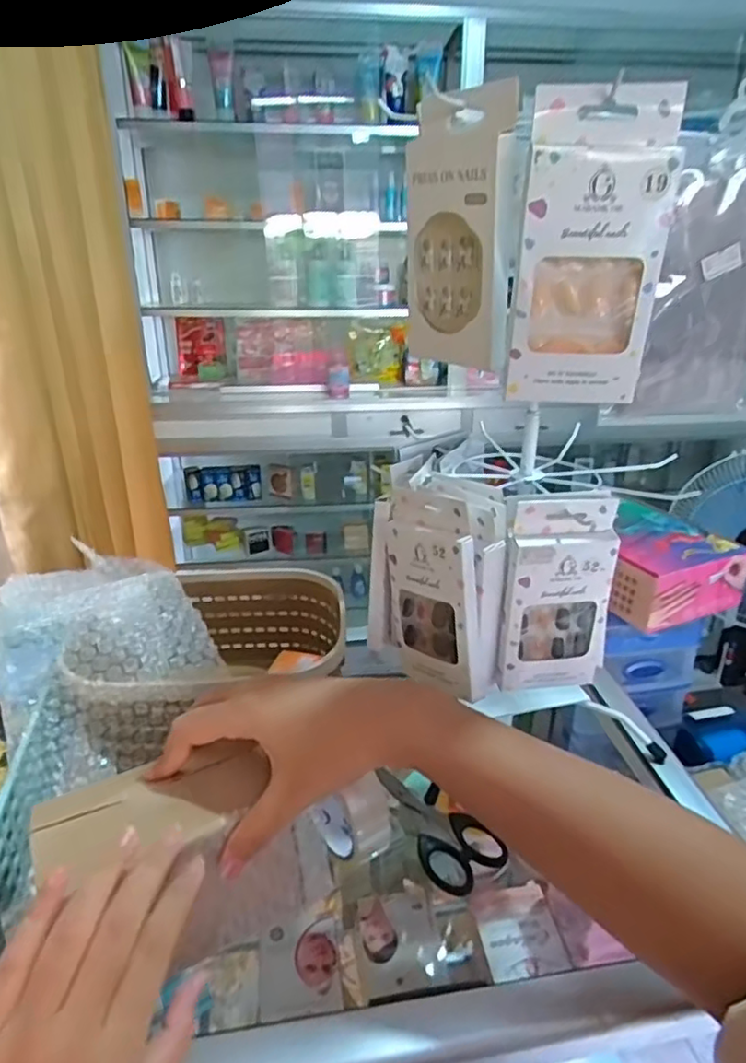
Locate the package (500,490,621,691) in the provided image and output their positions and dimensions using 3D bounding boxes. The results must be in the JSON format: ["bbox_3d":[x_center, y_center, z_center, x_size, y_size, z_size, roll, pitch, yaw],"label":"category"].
[{"bbox_3d":[0.125,0.042,0.434,0.073,0.140,0.028,-2,24,-5],"label":"package"}]

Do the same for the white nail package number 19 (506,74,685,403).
[{"bbox_3d":[0.107,-0.137,0.312,0.068,0.141,0.015,3,24,6],"label":"white nail package number 19"}]

